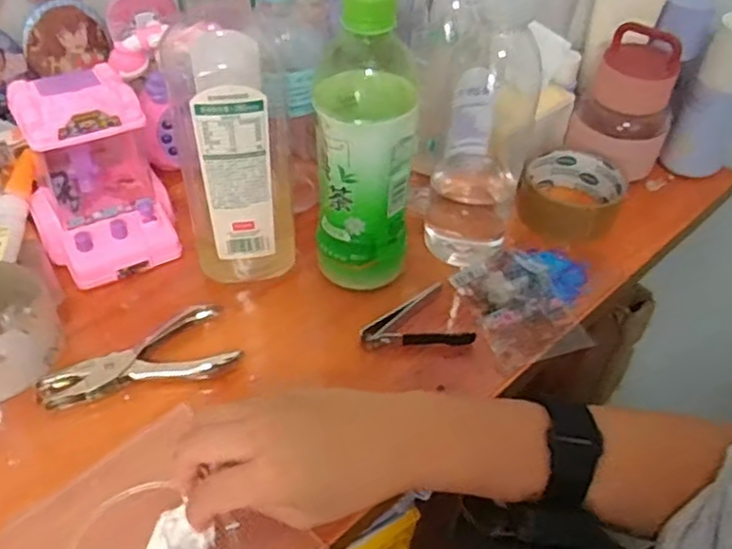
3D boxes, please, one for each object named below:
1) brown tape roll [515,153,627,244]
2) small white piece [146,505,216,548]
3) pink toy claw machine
[{"bbox_3d":[0.169,-0.066,0.553,0.080,0.044,0.085,2,44,-2],"label":"brown tape roll"},{"bbox_3d":[-0.097,0.139,0.348,0.033,0.014,0.029,-20,49,-22],"label":"small white piece"},{"bbox_3d":[-0.198,-0.077,0.480,0.093,0.129,0.098,-23,50,-25],"label":"pink toy claw machine"}]

